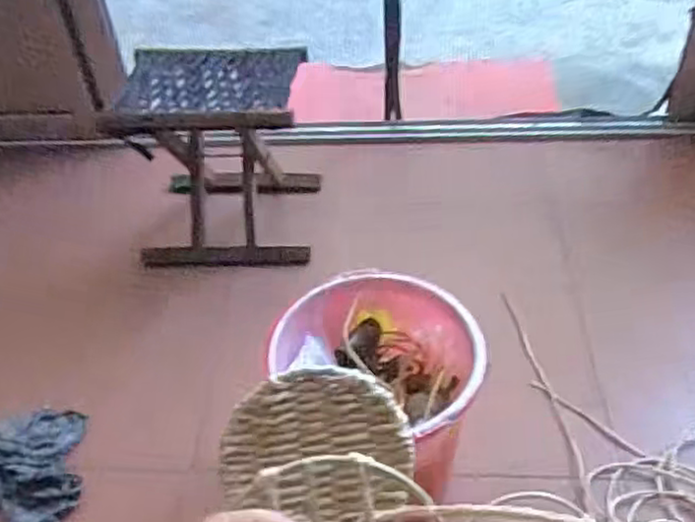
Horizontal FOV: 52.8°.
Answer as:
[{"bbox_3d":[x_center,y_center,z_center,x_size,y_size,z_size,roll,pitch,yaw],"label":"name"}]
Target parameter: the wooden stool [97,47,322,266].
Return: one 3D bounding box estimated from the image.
[{"bbox_3d":[-0.229,-0.180,1.312,0.313,0.343,0.257,0,44,5],"label":"wooden stool"}]

